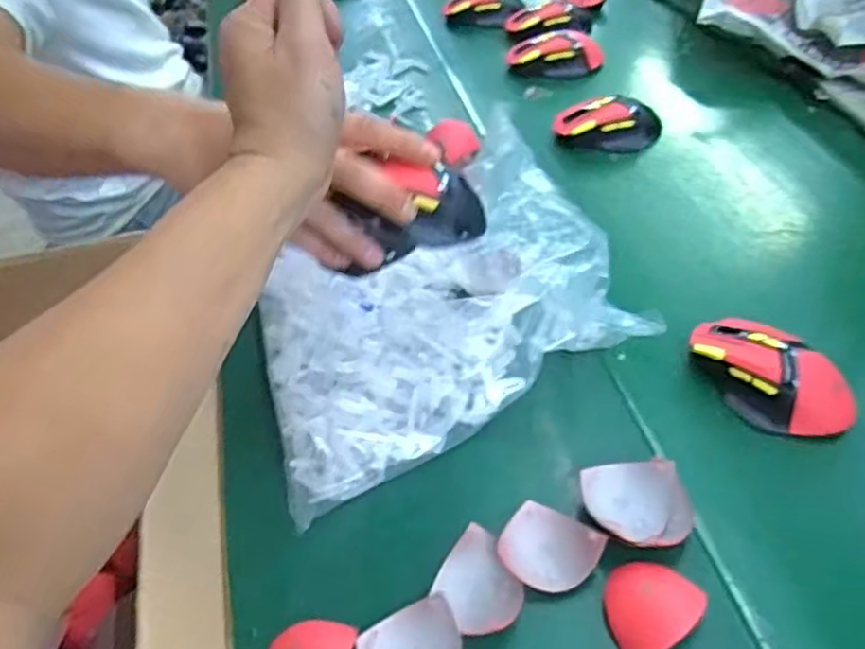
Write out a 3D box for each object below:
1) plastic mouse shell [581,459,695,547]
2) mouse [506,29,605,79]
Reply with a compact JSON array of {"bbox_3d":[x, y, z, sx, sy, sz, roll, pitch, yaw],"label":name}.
[{"bbox_3d":[0.131,0.114,0.463,0.062,0.020,0.053,-5,47,-1],"label":"plastic mouse shell"},{"bbox_3d":[0.149,-0.345,0.922,0.116,0.036,0.062,-7,47,-2],"label":"mouse"}]

